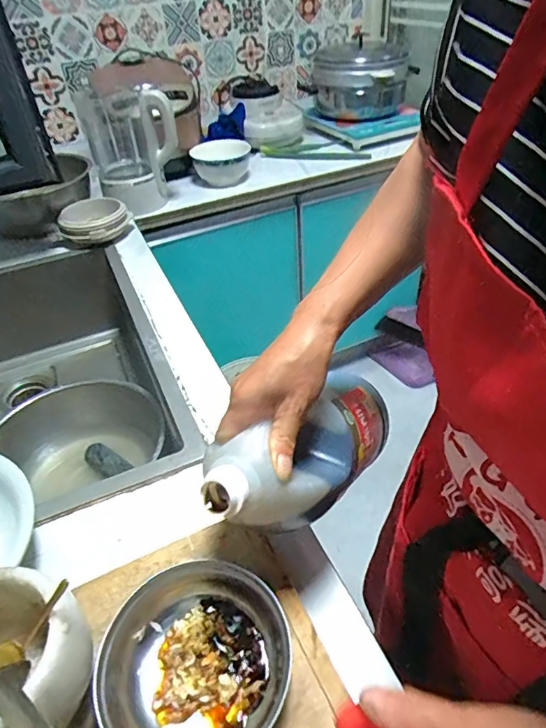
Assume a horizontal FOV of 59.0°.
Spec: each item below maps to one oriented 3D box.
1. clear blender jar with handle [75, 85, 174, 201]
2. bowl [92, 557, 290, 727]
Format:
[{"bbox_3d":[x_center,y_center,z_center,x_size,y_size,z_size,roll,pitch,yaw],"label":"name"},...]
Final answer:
[{"bbox_3d":[-0.316,-0.494,1.089,0.184,0.207,0.151,-19,43,-15],"label":"clear blender jar with handle"},{"bbox_3d":[-0.057,0.223,0.361,0.128,0.047,0.138,-3,41,2],"label":"bowl"}]

